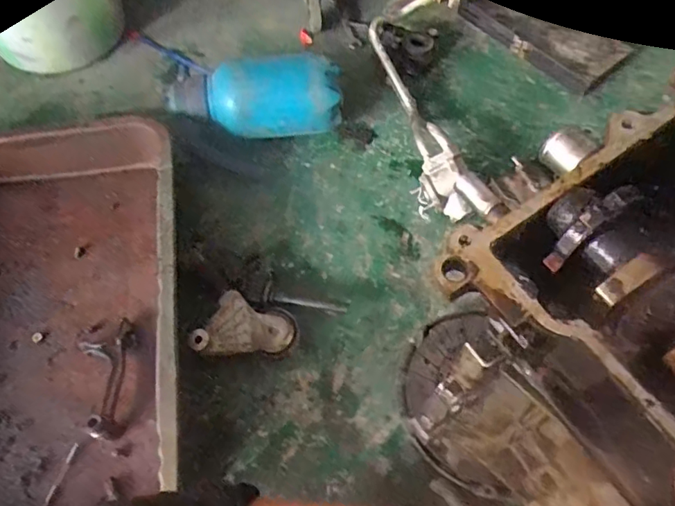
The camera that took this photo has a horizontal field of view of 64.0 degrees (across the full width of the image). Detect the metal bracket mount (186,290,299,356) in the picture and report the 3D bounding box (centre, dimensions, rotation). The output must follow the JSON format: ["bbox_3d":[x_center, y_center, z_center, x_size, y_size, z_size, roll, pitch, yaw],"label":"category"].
[{"bbox_3d":[-0.130,0.103,0.765,0.142,0.039,0.090,-1,59,-2],"label":"metal bracket mount"}]

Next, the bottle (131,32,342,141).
[{"bbox_3d":[-0.145,-0.280,0.917,0.290,0.119,0.117,-4,58,-23],"label":"bottle"}]

